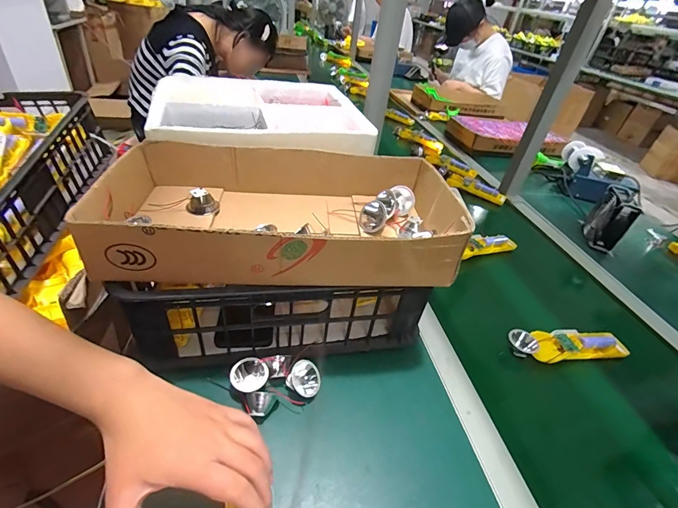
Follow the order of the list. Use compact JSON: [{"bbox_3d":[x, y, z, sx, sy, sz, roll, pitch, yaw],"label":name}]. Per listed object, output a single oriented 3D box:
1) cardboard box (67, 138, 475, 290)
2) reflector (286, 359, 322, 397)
[{"bbox_3d":[-0.066,-0.060,0.457,0.420,0.078,0.222,3,38,-8],"label":"cardboard box"},{"bbox_3d":[-0.043,0.163,0.456,0.041,0.020,0.042,24,82,18],"label":"reflector"}]

